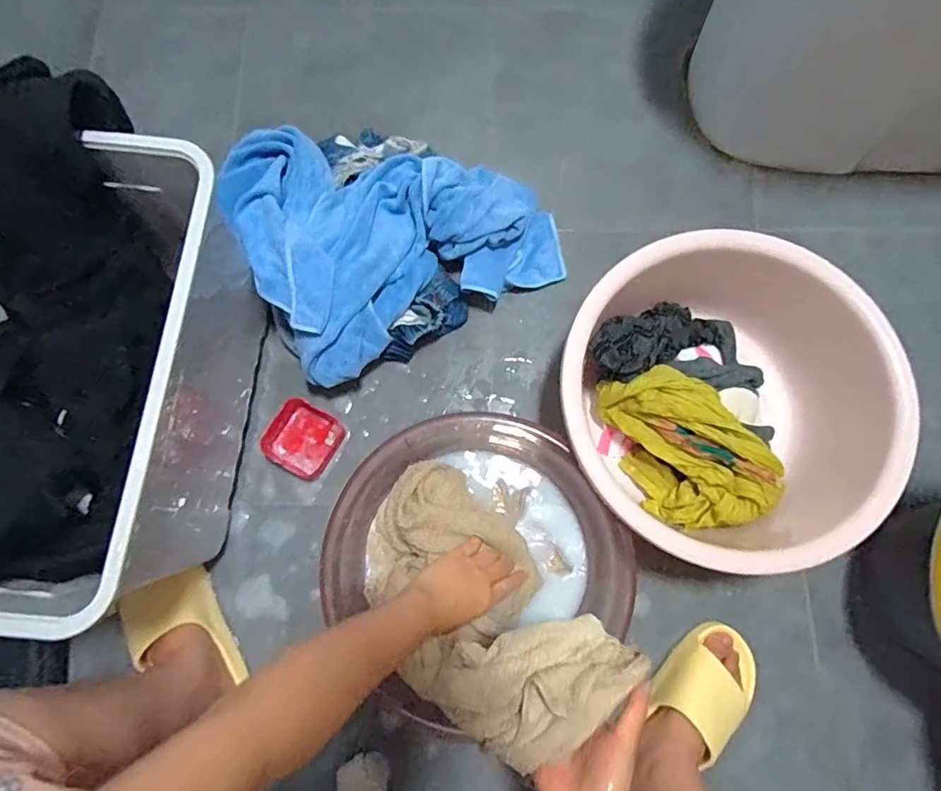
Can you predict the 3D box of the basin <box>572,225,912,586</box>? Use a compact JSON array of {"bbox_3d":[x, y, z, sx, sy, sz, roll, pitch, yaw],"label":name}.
[{"bbox_3d":[0.303,0.011,0.666,0.371,0.197,0.391,-37,79,-7],"label":"basin"}]

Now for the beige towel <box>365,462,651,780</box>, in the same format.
[{"bbox_3d":[0.010,0.235,0.574,0.173,0.161,0.329,-44,39,-8],"label":"beige towel"}]

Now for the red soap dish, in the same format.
[{"bbox_3d":[-0.233,0.062,0.745,0.094,0.030,0.093,29,79,7],"label":"red soap dish"}]

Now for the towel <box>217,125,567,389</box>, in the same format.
[{"bbox_3d":[-0.113,-0.257,0.763,0.410,0.141,0.360,-29,79,-6],"label":"towel"}]

